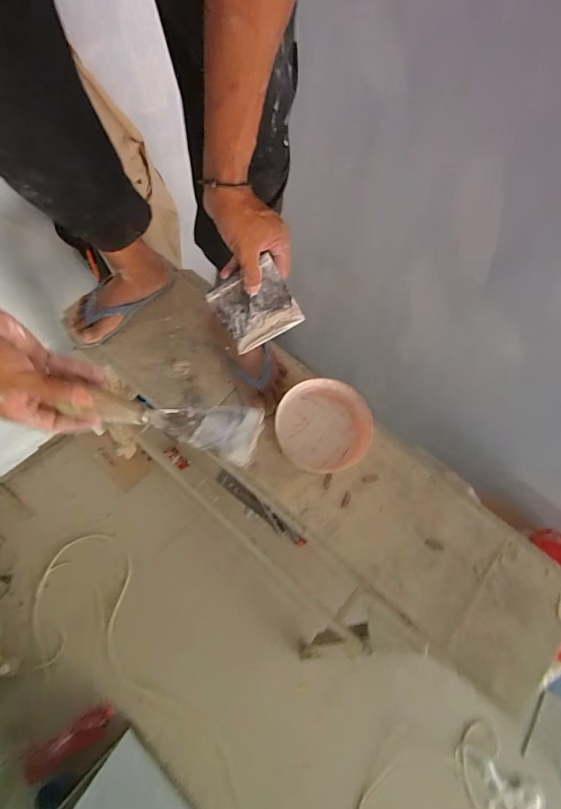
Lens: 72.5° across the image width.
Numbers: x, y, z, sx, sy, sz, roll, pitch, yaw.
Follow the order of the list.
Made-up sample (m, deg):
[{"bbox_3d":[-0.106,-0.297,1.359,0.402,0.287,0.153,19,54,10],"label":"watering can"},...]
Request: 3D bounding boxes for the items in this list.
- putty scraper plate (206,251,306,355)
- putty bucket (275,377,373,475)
[{"bbox_3d":[-0.032,-0.119,0.473,0.097,0.005,0.086,-25,108,26],"label":"putty scraper plate"},{"bbox_3d":[0.082,0.044,0.731,0.161,0.074,0.171,2,70,-5],"label":"putty bucket"}]

